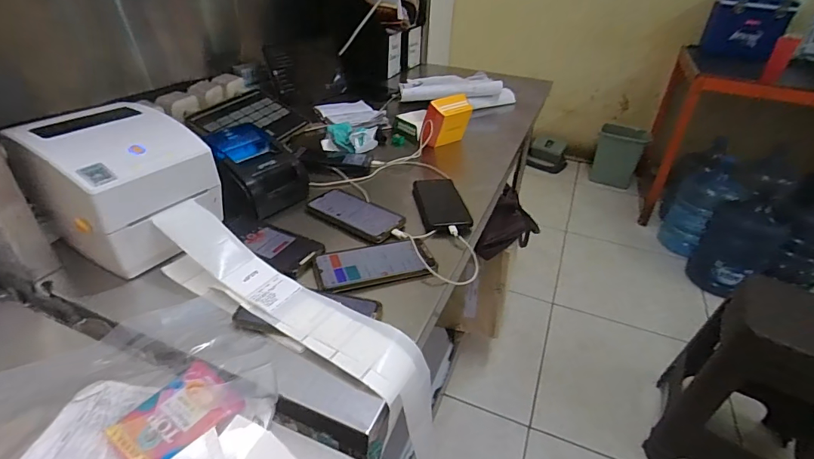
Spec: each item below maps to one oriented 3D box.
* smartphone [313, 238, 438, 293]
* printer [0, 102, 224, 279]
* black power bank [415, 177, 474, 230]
[{"bbox_3d":[-0.047,0.047,0.615,0.170,0.014,0.091,-10,36,-18],"label":"smartphone"},{"bbox_3d":[-0.391,-0.055,0.601,0.211,0.170,0.174,20,38,24],"label":"printer"},{"bbox_3d":[0.062,-0.047,0.773,0.083,0.023,0.167,-2,35,-8],"label":"black power bank"}]

